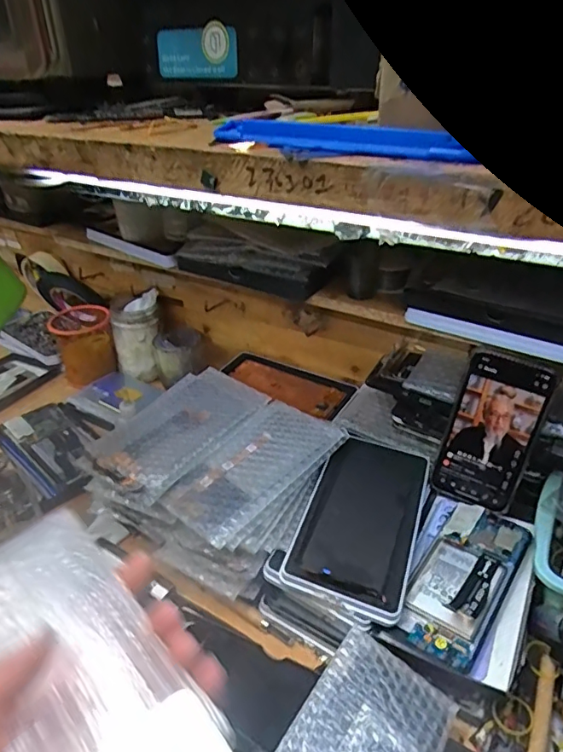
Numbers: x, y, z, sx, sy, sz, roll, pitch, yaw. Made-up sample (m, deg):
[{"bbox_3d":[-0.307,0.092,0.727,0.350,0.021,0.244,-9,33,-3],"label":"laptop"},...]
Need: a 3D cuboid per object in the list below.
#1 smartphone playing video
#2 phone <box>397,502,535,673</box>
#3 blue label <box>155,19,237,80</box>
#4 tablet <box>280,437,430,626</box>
[{"bbox_3d":[0.195,0.054,0.480,0.072,0.150,0.008,20,22,21],"label":"smartphone playing video"},{"bbox_3d":[0.156,0.168,0.435,0.068,0.009,0.152,23,40,32],"label":"phone"},{"bbox_3d":[-0.050,-0.190,0.301,0.054,0.026,0.006,9,26,15],"label":"blue label"},{"bbox_3d":[0.076,0.128,0.473,0.102,0.013,0.175,16,43,16],"label":"tablet"}]

